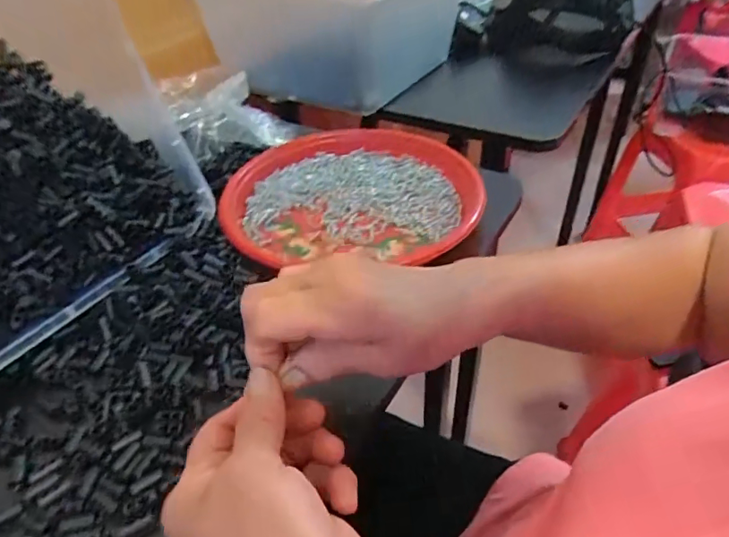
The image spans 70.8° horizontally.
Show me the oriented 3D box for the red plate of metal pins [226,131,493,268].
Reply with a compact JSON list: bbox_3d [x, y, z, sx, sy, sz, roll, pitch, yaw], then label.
[{"bbox_3d":[-0.012,-0.076,0.499,0.238,0.028,0.214,0,41,4],"label":"red plate of metal pins"}]

